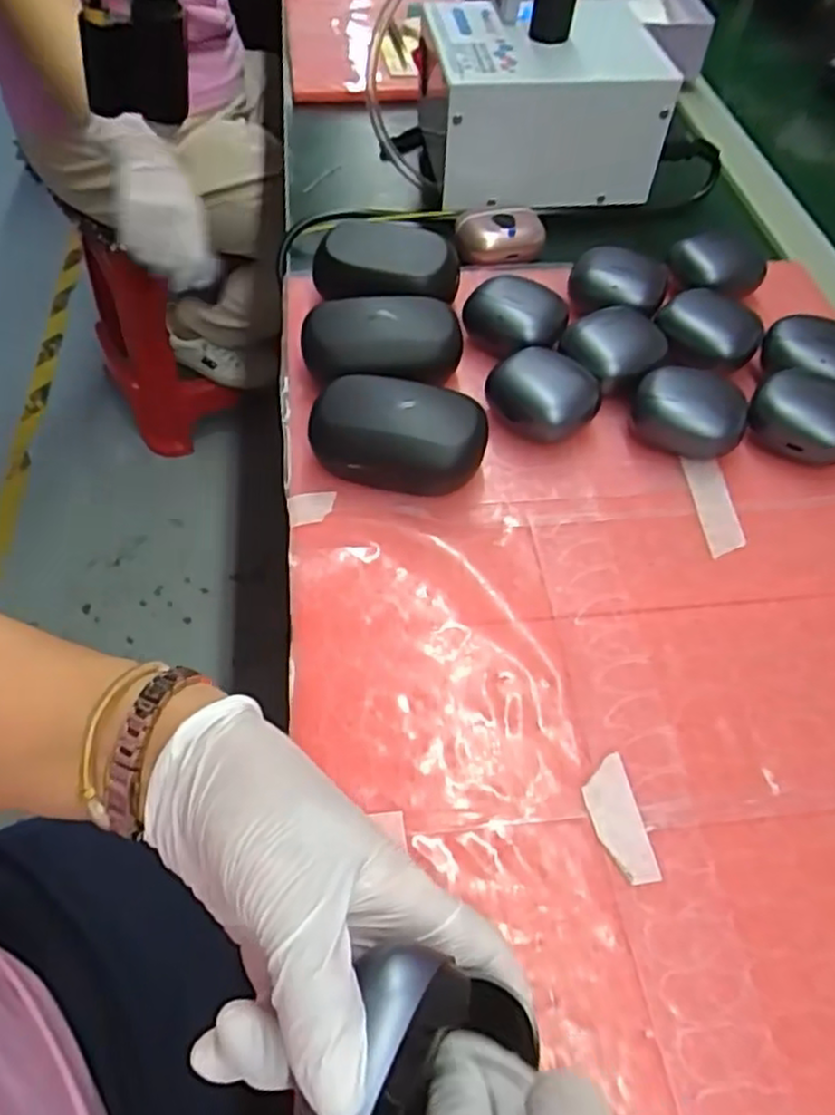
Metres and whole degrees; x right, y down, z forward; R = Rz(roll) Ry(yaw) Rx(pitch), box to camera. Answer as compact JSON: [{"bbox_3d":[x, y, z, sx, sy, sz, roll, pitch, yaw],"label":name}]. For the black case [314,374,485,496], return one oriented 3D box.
[{"bbox_3d":[-0.008,-0.059,0.361,0.080,0.037,0.048,16,56,9],"label":"black case"}]

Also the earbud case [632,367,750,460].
[{"bbox_3d":[0.144,-0.075,0.388,0.054,0.034,0.036,10,56,5],"label":"earbud case"}]

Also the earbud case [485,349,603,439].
[{"bbox_3d":[0.068,-0.087,0.394,0.046,0.031,0.051,-39,65,-25],"label":"earbud case"}]

